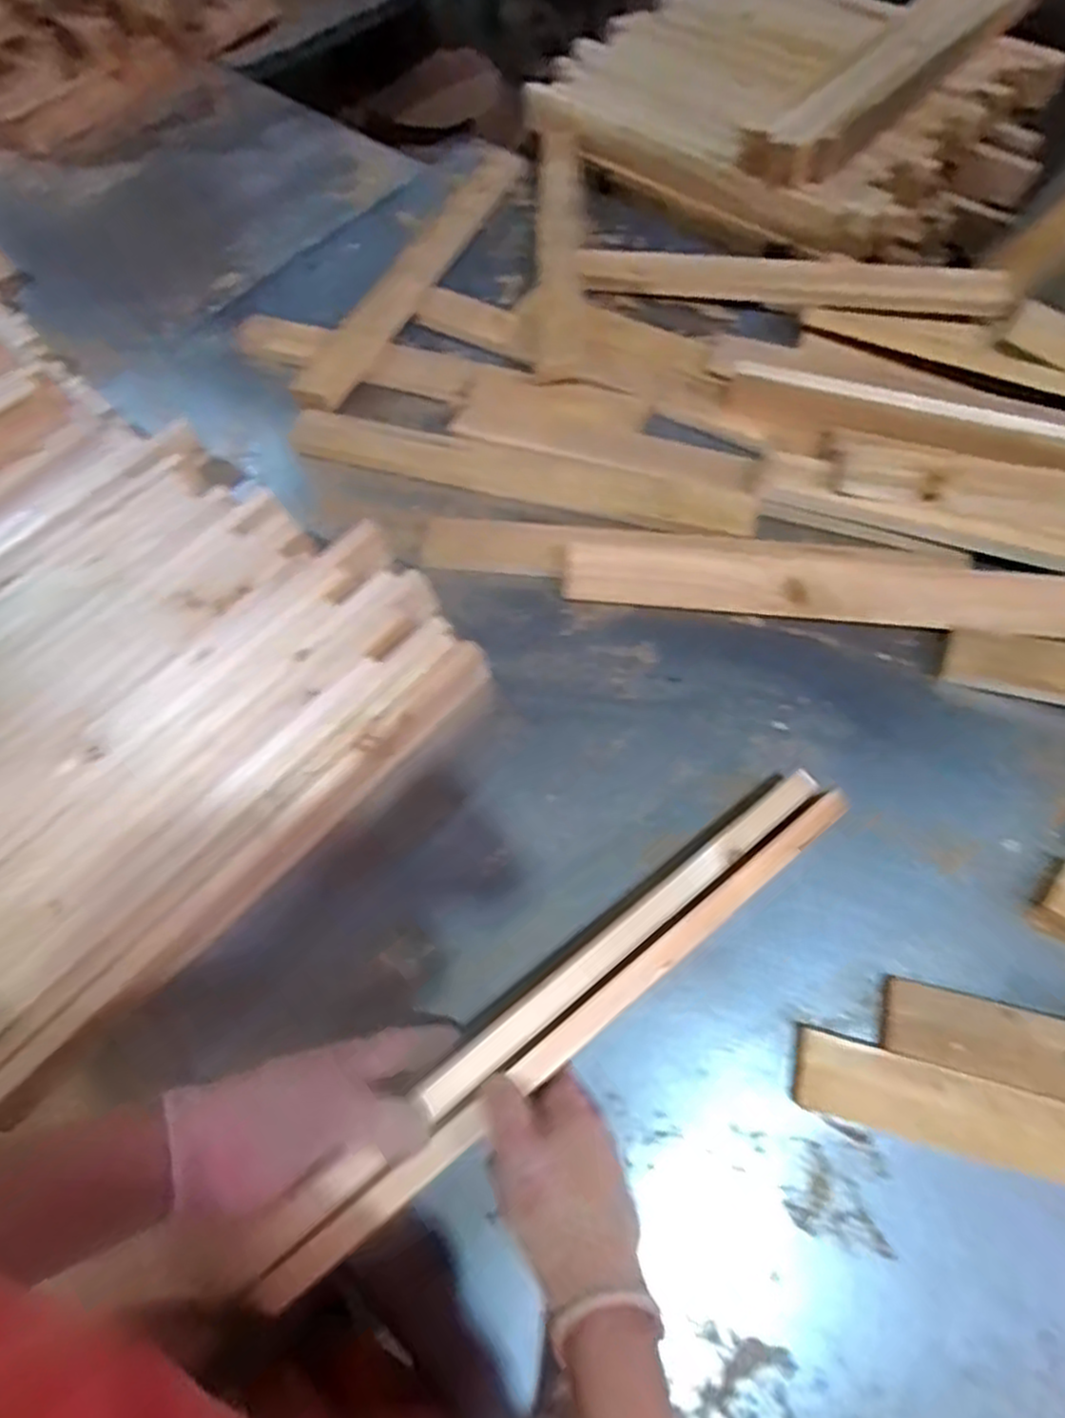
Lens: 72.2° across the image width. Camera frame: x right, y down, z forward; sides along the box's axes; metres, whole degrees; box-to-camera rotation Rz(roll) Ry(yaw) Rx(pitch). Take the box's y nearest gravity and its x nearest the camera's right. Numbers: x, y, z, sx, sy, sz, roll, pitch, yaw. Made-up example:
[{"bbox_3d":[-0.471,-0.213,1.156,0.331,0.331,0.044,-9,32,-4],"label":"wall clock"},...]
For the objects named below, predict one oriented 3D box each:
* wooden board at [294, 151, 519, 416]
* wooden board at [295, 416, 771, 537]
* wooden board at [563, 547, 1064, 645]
[{"bbox_3d":[-0.140,-0.528,0.878,0.057,0.029,0.451,23,67,15],"label":"wooden board"},{"bbox_3d":[-0.014,-0.240,0.749,0.478,0.022,0.066,15,67,10],"label":"wooden board"},{"bbox_3d":[0.279,-0.106,0.648,0.491,0.035,0.065,7,66,7],"label":"wooden board"}]

